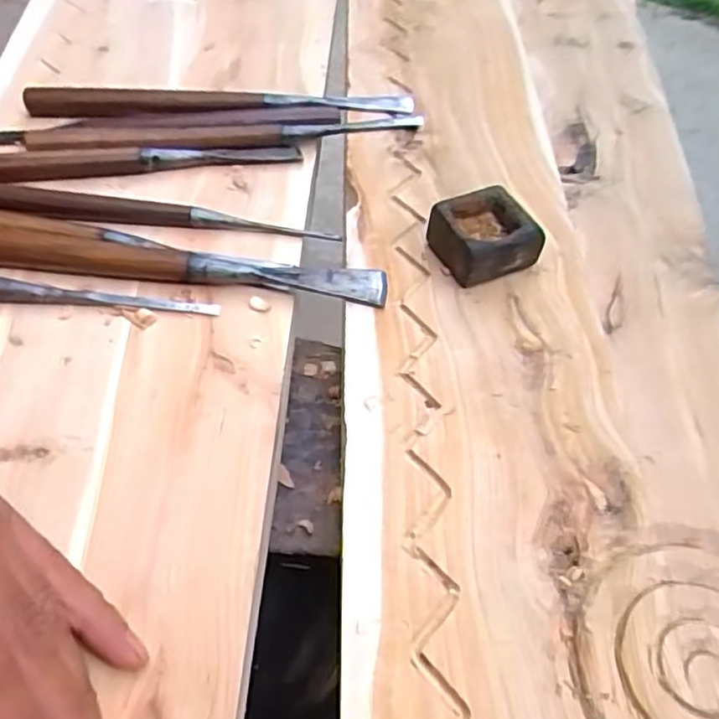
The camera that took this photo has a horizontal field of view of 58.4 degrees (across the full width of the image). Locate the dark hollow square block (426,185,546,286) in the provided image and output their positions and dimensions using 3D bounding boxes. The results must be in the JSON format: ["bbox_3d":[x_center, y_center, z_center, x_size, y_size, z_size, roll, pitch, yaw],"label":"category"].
[{"bbox_3d":[0.069,-0.068,0.362,0.050,0.031,0.045,-20,57,-18],"label":"dark hollow square block"}]

